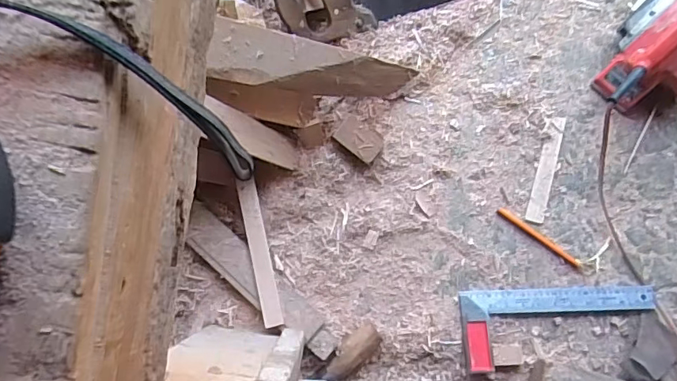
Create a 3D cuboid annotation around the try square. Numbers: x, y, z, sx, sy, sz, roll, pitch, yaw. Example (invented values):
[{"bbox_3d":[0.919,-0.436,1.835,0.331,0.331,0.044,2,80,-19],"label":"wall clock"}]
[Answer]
[{"bbox_3d":[0.348,0.208,0.801,0.301,0.025,0.118,-5,80,0],"label":"try square"}]

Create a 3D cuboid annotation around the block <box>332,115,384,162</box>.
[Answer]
[{"bbox_3d":[0.033,-0.086,0.833,0.076,0.024,0.054,33,82,7],"label":"block"}]

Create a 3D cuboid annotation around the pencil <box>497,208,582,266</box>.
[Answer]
[{"bbox_3d":[0.329,0.075,0.835,0.154,0.004,0.012,35,83,7],"label":"pencil"}]

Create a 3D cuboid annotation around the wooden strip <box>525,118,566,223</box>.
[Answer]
[{"bbox_3d":[0.348,-0.036,0.851,0.027,0.008,0.180,16,81,4],"label":"wooden strip"}]

